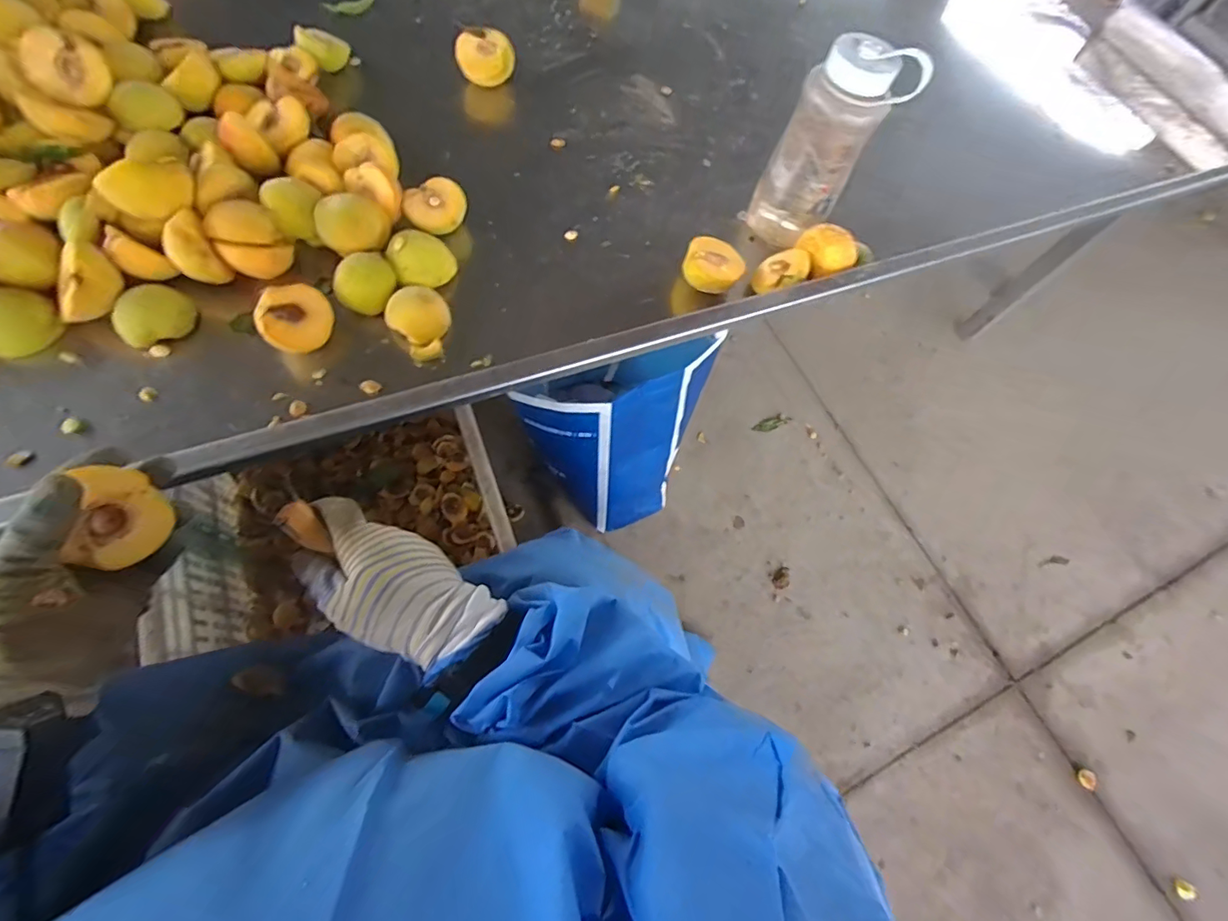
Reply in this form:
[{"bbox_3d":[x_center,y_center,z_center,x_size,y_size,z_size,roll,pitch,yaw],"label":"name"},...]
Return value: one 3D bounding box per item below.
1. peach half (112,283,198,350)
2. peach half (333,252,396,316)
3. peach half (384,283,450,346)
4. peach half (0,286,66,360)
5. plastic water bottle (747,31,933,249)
[{"bbox_3d":[-0.441,-0.140,0.498,0.054,0.031,0.064,36,67,9],"label":"peach half"},{"bbox_3d":[-0.252,-0.179,0.528,0.057,0.029,0.052,3,66,-6],"label":"peach half"},{"bbox_3d":[-0.198,-0.148,0.526,0.050,0.038,0.051,27,66,5],"label":"peach half"},{"bbox_3d":[-0.563,-0.130,0.487,0.065,0.031,0.066,3,66,-6],"label":"peach half"},{"bbox_3d":[0.221,-0.326,0.568,0.087,0.207,0.085,-23,72,-16],"label":"plastic water bottle"}]

